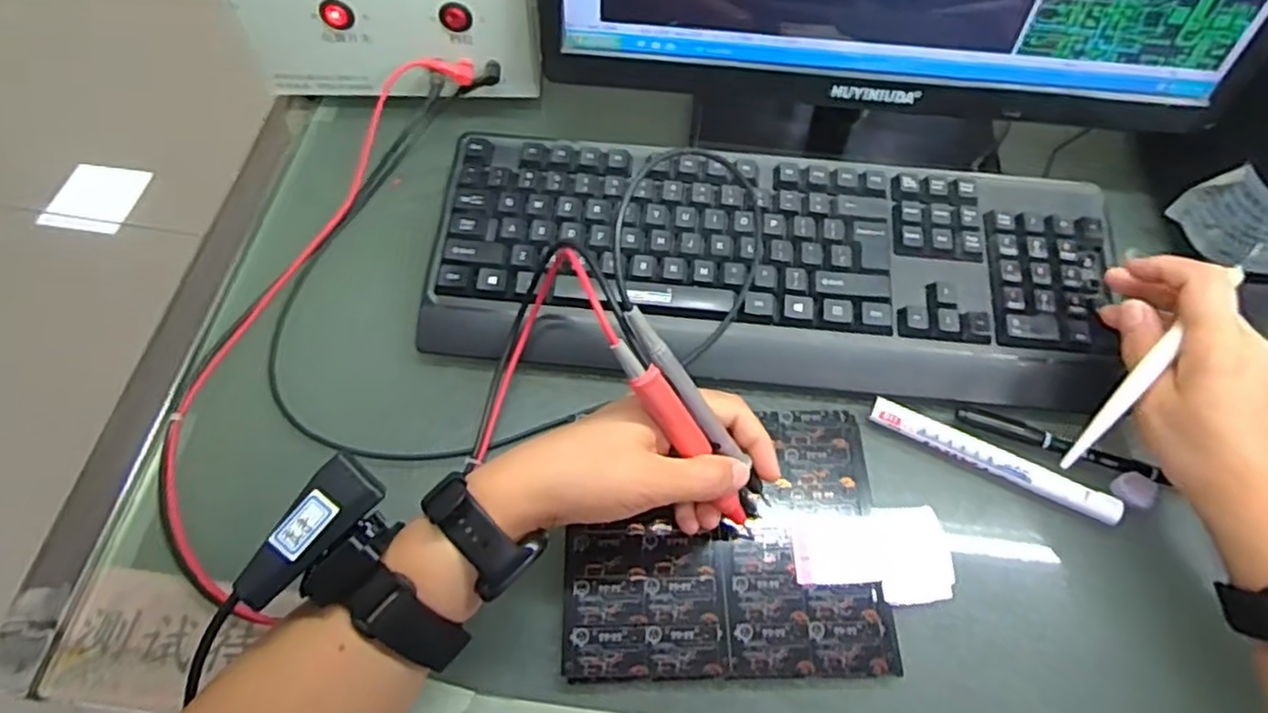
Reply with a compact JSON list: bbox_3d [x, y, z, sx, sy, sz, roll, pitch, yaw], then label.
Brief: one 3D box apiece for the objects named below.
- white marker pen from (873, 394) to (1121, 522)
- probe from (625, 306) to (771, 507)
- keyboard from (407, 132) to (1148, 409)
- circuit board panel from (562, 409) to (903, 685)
[{"bbox_3d":[0.210,0.060,0.418,0.143,0.009,0.015,25,64,11],"label":"white marker pen"},{"bbox_3d":[0.035,0.028,0.353,0.008,0.140,0.012,6,51,50],"label":"probe"},{"bbox_3d":[0.087,-0.060,0.464,0.423,0.040,0.155,6,61,1],"label":"keyboard"},{"bbox_3d":[0.049,0.099,0.393,0.171,0.005,0.142,-1,61,-2],"label":"circuit board panel"}]

